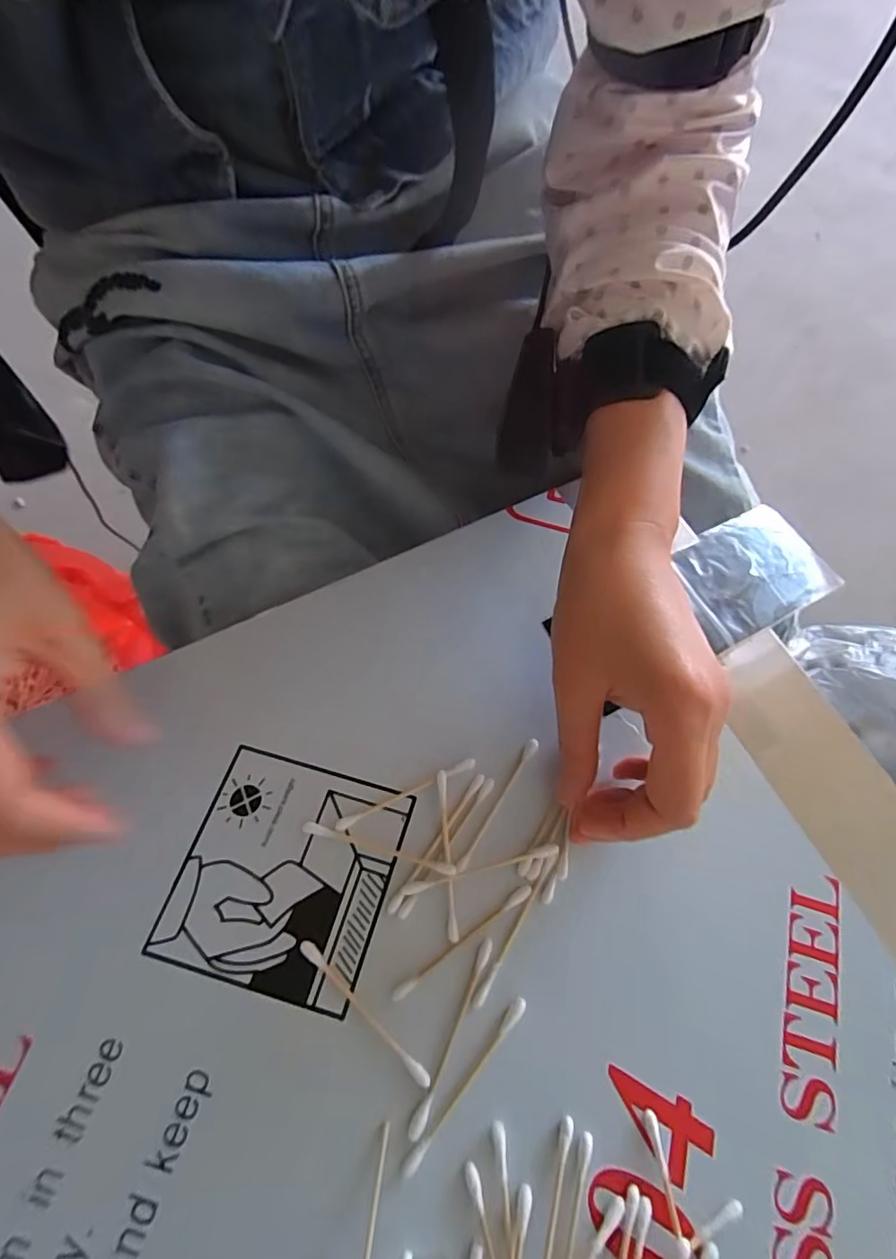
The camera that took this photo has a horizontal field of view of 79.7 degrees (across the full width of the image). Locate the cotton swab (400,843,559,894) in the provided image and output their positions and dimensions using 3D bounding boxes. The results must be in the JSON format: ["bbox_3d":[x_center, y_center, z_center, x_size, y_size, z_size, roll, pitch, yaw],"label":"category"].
[{"bbox_3d":[0.015,0.108,0.241,0.072,0.004,0.005,-11,69,-7],"label":"cotton swab"}]

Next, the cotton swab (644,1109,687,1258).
[{"bbox_3d":[0.085,0.222,0.197,0.005,0.008,0.071,-7,69,-6],"label":"cotton swab"}]

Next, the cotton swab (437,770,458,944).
[{"bbox_3d":[0.000,0.101,0.243,0.004,0.004,0.071,-3,68,-4],"label":"cotton swab"}]

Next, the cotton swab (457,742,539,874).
[{"bbox_3d":[0.024,0.082,0.253,0.006,0.004,0.070,31,70,9],"label":"cotton swab"}]

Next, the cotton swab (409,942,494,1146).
[{"bbox_3d":[0.002,0.164,0.217,0.006,0.004,0.072,24,69,7],"label":"cotton swab"}]

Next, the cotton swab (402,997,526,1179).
[{"bbox_3d":[0.008,0.179,0.212,0.006,0.004,0.071,40,72,12],"label":"cotton swab"}]

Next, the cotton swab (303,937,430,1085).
[{"bbox_3d":[-0.035,0.156,0.219,0.072,0.004,0.006,40,72,12],"label":"cotton swab"}]

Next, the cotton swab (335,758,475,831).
[{"bbox_3d":[-0.019,0.077,0.254,0.071,0.005,0.005,-23,71,-11],"label":"cotton swab"}]

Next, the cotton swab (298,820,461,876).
[{"bbox_3d":[-0.032,0.099,0.243,0.071,0.007,0.005,15,68,3],"label":"cotton swab"}]

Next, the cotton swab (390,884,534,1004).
[{"bbox_3d":[0.007,0.134,0.230,0.071,0.004,0.005,-31,73,-14],"label":"cotton swab"}]

